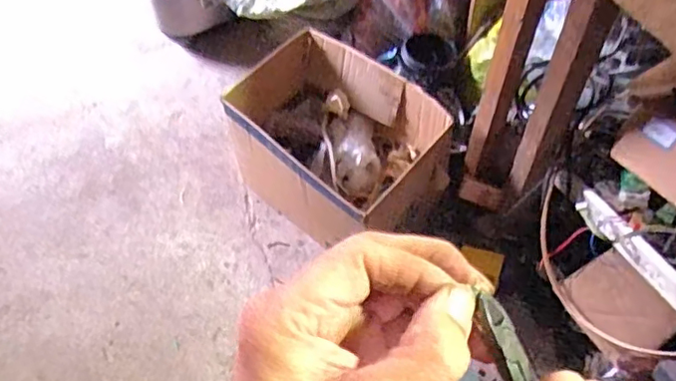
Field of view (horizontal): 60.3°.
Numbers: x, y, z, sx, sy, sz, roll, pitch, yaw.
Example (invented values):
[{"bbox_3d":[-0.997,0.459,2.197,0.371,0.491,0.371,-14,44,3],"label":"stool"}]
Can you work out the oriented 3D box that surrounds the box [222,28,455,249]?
[{"bbox_3d":[-0.004,-0.077,1.126,0.393,0.272,0.264,39,68,22],"label":"box"}]

